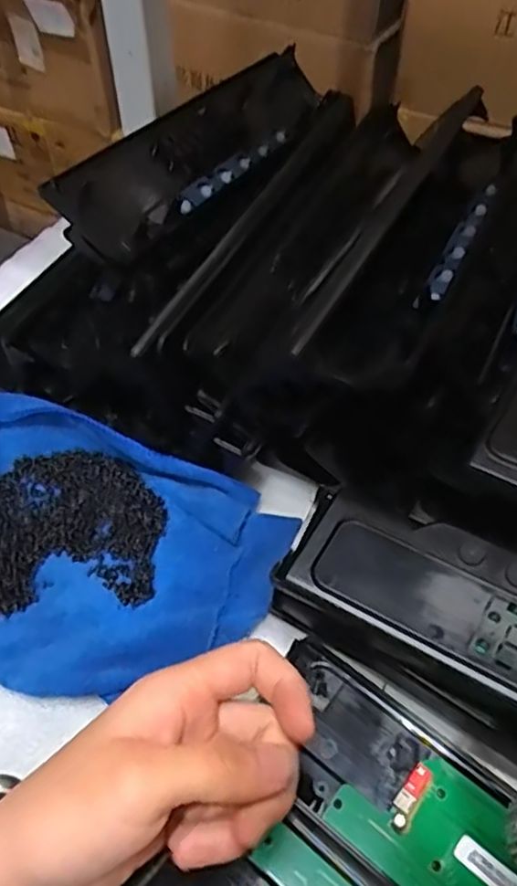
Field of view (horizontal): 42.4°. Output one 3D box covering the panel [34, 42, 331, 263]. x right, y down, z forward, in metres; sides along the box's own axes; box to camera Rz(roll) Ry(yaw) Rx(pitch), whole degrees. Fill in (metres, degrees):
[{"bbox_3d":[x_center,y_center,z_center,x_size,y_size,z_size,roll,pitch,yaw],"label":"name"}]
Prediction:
[{"bbox_3d":[-0.028,-0.196,0.436,0.062,0.029,0.250,26,57,20],"label":"panel"}]

